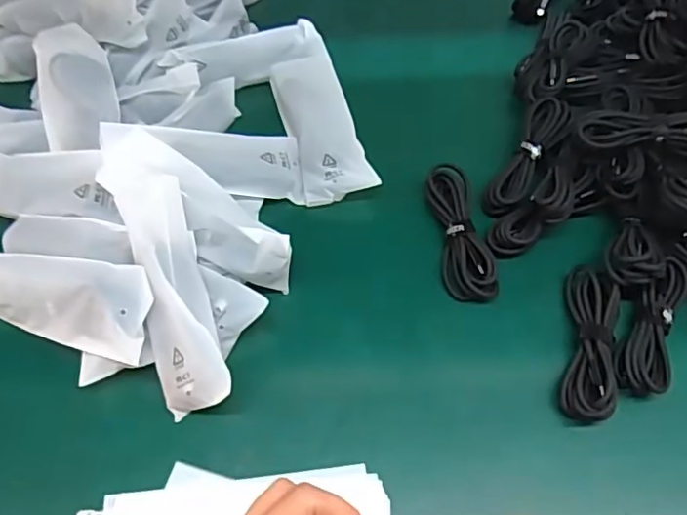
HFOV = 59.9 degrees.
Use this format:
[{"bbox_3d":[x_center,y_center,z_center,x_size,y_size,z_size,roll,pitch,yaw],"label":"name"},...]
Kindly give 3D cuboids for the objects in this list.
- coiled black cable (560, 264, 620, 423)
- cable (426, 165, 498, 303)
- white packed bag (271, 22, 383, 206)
[{"bbox_3d":[0.169,0.057,0.409,0.031,0.028,0.111,12,62,7],"label":"coiled black cable"},{"bbox_3d":[0.090,-0.018,0.460,0.034,0.023,0.114,-5,61,-3],"label":"cable"},{"bbox_3d":[-0.023,-0.125,0.515,0.056,0.017,0.177,-12,62,-7],"label":"white packed bag"}]

